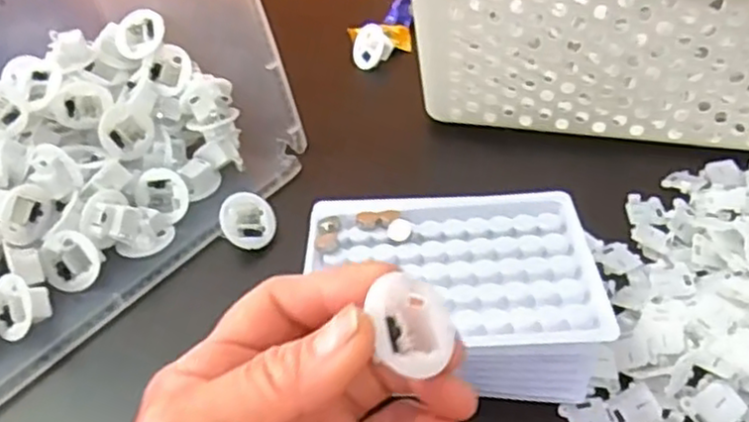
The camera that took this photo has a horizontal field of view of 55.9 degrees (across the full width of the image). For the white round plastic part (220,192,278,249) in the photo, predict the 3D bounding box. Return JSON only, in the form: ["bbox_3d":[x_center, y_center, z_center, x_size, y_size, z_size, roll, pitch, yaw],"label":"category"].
[{"bbox_3d":[-0.075,0.008,0.414,0.033,0.018,0.033,8,66,-19],"label":"white round plastic part"}]

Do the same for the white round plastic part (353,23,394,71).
[{"bbox_3d":[-0.002,-0.126,0.542,0.032,0.017,0.032,-4,83,33],"label":"white round plastic part"}]

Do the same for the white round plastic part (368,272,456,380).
[{"bbox_3d":[0.010,0.036,0.220,0.028,0.009,0.029,18,57,-30],"label":"white round plastic part"}]

